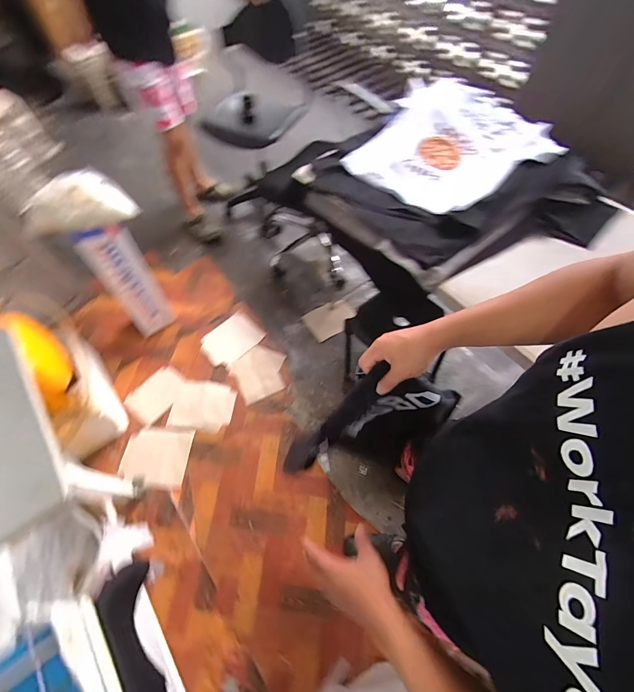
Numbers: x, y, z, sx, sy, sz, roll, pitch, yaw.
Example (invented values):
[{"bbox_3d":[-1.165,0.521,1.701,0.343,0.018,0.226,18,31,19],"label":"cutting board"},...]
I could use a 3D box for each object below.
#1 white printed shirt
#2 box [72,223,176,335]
[{"bbox_3d":[0.414,-0.643,1.052,0.503,0.073,0.531,40,69,22],"label":"white printed shirt"},{"bbox_3d":[-0.802,-0.277,1.468,0.191,0.555,0.097,-35,64,-16],"label":"box"}]

